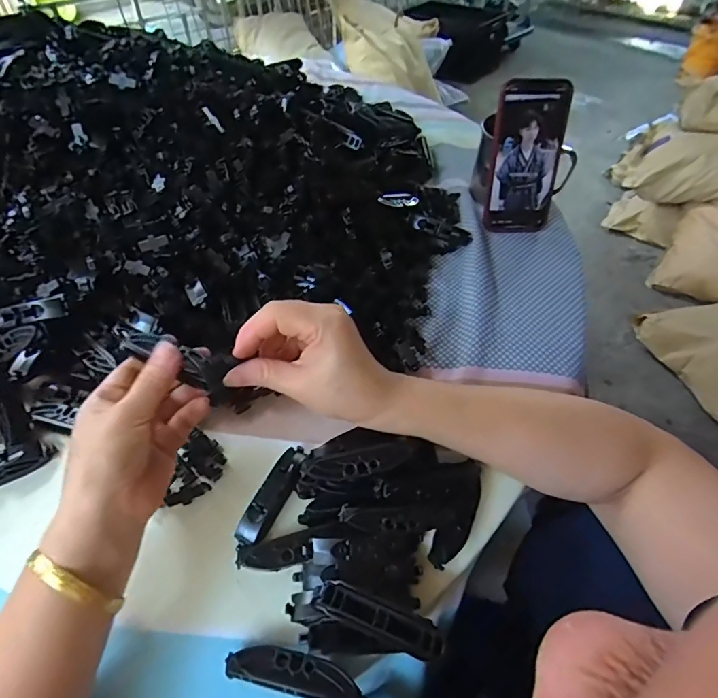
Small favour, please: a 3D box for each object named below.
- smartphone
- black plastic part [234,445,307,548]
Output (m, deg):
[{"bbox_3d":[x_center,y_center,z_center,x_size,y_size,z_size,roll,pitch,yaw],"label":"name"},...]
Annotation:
[{"bbox_3d":[0.186,-0.211,0.518,0.075,0.155,0.017,1,27,-1],"label":"smartphone"},{"bbox_3d":[-0.061,0.102,0.333,0.021,0.018,0.076,22,53,16],"label":"black plastic part"}]

